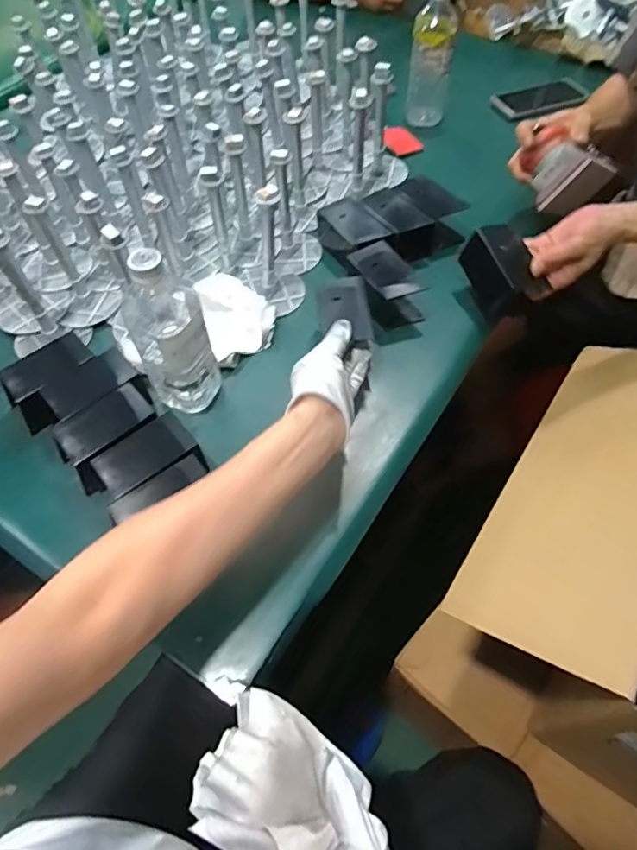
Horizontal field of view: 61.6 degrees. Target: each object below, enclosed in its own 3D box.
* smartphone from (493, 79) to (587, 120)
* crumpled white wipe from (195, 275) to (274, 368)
[{"bbox_3d":[0.395,-0.578,0.948,0.162,0.015,0.068,-16,58,-8],"label":"smartphone"},{"bbox_3d":[-0.103,-0.143,0.679,0.084,0.034,0.141,-17,58,-9],"label":"crumpled white wipe"}]

